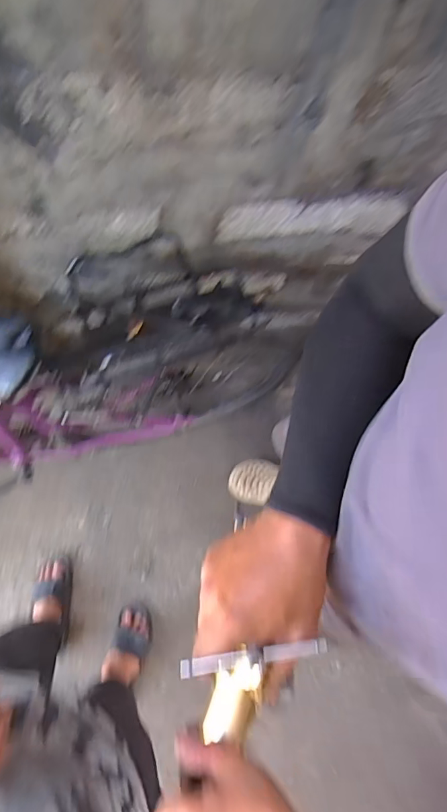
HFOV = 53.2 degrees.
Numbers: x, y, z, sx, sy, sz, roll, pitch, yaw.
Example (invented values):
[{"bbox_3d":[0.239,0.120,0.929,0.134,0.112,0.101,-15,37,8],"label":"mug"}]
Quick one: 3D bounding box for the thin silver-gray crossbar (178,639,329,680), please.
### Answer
[{"bbox_3d":[0.023,0.191,0.339,0.111,0.010,0.012,-9,77,1],"label":"thin silver-gray crossbar"}]

